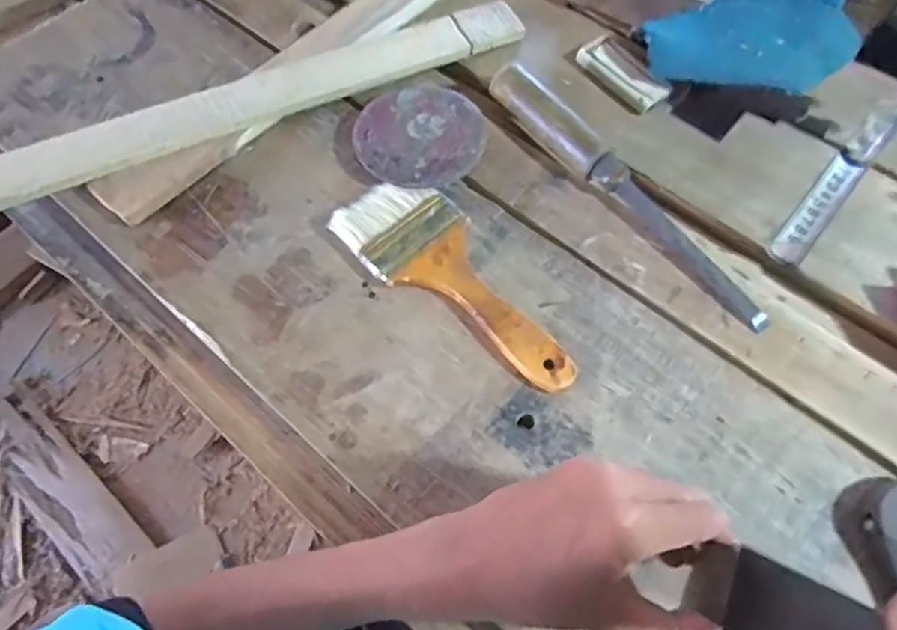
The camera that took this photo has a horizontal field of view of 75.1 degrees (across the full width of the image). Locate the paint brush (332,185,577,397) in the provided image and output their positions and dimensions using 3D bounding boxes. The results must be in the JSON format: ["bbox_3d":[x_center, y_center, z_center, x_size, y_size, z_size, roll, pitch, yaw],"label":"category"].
[{"bbox_3d":[0.008,-0.021,0.374,0.071,0.011,0.182,-40,69,-17],"label":"paint brush"}]

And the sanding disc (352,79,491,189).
[{"bbox_3d":[-0.020,-0.132,0.427,0.090,0.010,0.096,0,63,1],"label":"sanding disc"}]

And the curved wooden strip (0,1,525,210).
[{"bbox_3d":[-0.131,-0.165,0.439,0.406,0.023,0.049,-23,65,-10],"label":"curved wooden strip"}]

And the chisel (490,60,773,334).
[{"bbox_3d":[0.121,-0.089,0.402,0.023,0.031,0.251,-37,68,-16],"label":"chisel"}]

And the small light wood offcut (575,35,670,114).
[{"bbox_3d":[0.135,-0.187,0.458,0.029,0.019,0.077,-31,67,-14],"label":"small light wood offcut"}]

